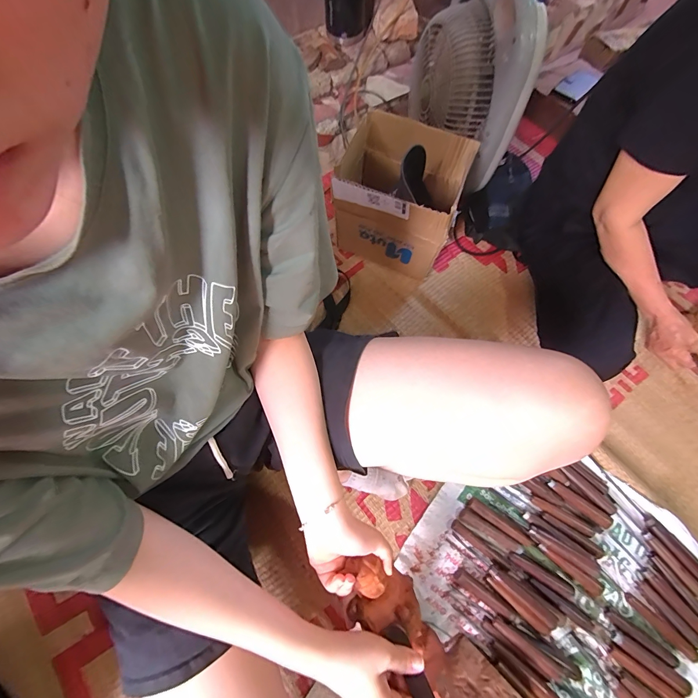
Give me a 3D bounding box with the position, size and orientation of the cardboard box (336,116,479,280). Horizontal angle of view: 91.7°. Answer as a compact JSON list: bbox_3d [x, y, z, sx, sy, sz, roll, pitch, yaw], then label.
[{"bbox_3d":[0.108,-0.307,0.730,0.242,0.230,0.206,26,67,9],"label":"cardboard box"}]

